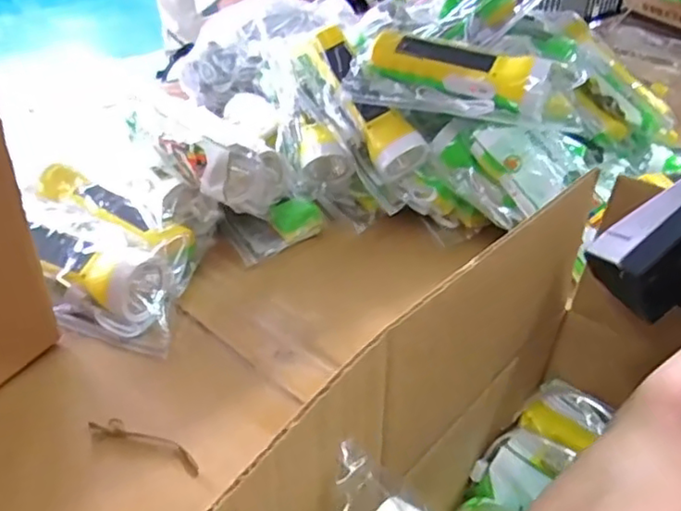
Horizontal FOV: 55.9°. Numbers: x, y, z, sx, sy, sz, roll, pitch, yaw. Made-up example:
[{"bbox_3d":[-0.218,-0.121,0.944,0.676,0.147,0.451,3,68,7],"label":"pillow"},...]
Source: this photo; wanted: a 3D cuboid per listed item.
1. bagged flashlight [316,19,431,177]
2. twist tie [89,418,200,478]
[{"bbox_3d":[0.021,-0.155,0.624,0.051,0.049,0.169,-20,72,-31],"label":"bagged flashlight"},{"bbox_3d":[-0.120,0.116,0.399,0.079,0.006,0.014,16,36,18],"label":"twist tie"}]

